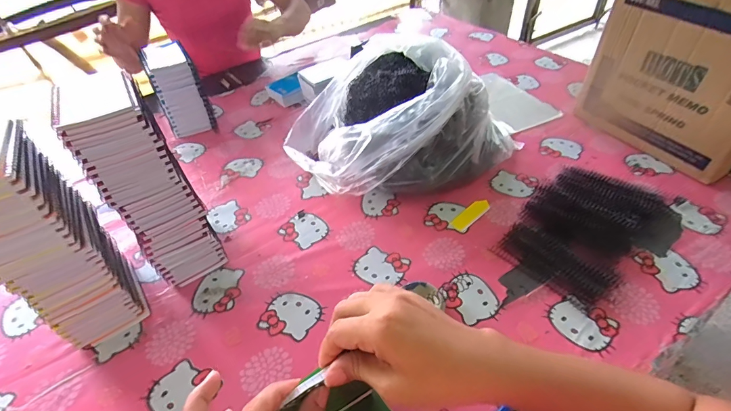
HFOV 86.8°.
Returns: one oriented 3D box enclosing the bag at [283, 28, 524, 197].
[{"bbox_3d":[0.072,-0.173,0.741,0.415,0.212,0.308,-31,50,-25],"label":"bag"}]

